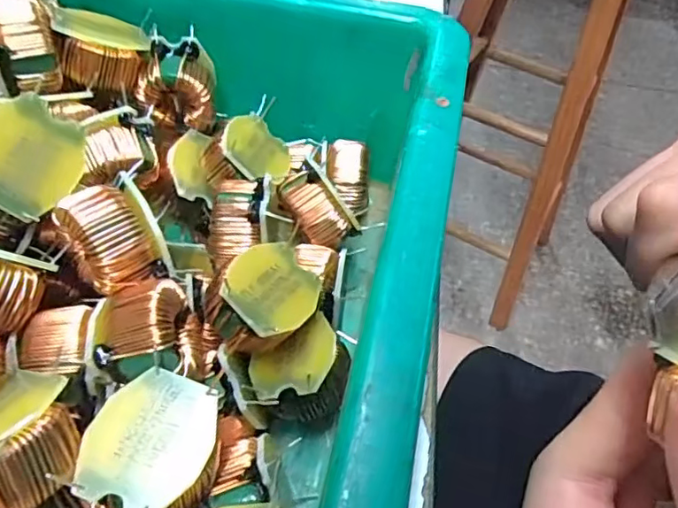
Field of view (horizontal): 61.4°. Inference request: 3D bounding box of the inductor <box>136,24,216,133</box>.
[{"bbox_3d":[-0.058,-0.062,0.205,0.025,0.027,0.019,0,48,-6],"label":"inductor"}]

